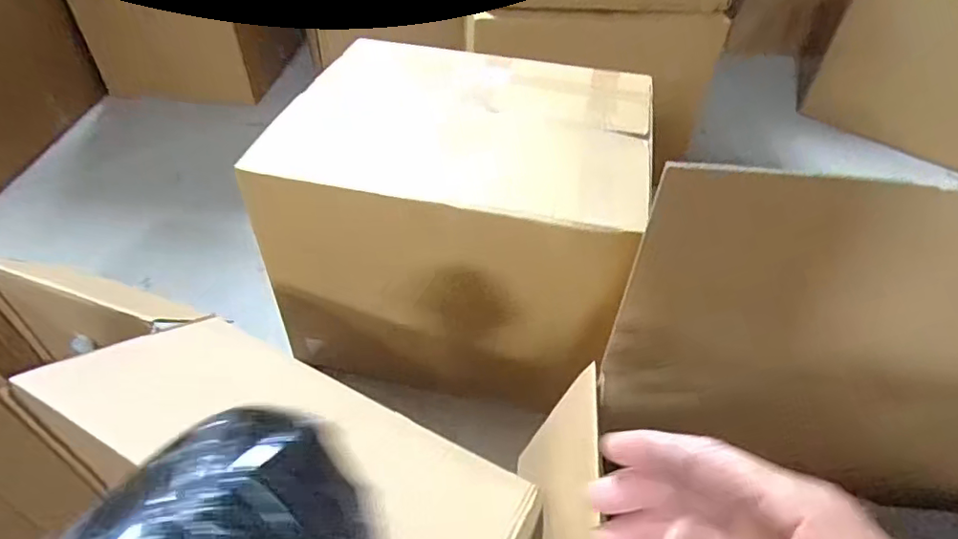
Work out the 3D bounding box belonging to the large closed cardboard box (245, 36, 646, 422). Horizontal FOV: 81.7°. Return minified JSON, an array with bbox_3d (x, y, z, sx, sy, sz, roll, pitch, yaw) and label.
[{"bbox_3d":[-0.015,-0.062,0.917,0.497,0.440,0.433,9,45,7],"label":"large closed cardboard box"}]

